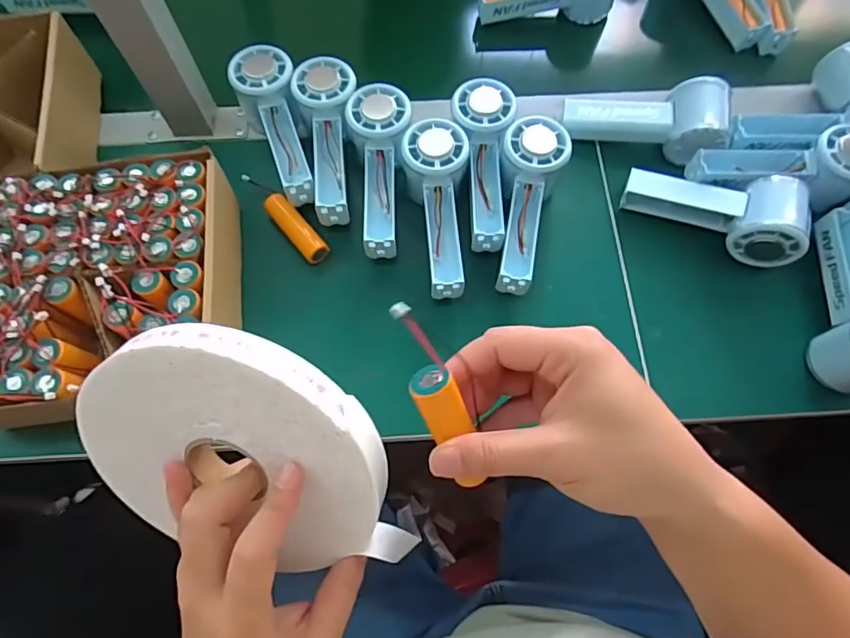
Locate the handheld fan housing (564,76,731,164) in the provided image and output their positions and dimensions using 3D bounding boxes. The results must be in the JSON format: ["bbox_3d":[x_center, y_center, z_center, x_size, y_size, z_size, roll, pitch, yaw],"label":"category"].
[{"bbox_3d":[0.210,-0.191,0.480,0.156,0.049,0.067,13,69,5],"label":"handheld fan housing"}]

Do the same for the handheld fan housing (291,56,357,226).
[{"bbox_3d":[-0.087,-0.161,0.455,0.052,0.038,0.153,-5,87,-2],"label":"handheld fan housing"}]

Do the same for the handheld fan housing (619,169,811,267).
[{"bbox_3d":[0.260,-0.104,0.457,0.147,0.047,0.068,21,70,22],"label":"handheld fan housing"}]

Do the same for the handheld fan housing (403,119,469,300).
[{"bbox_3d":[0.013,-0.096,0.439,0.055,0.050,0.155,-5,87,-2],"label":"handheld fan housing"}]

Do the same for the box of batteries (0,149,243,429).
[{"bbox_3d":[-0.250,-0.024,0.397,0.195,0.077,0.190,-7,69,-3],"label":"box of batteries"}]

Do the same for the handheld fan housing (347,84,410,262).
[{"bbox_3d":[-0.040,-0.138,0.451,0.055,0.039,0.142,-1,88,-1],"label":"handheld fan housing"}]

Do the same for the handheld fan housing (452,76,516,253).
[{"bbox_3d":[0.054,-0.137,0.449,0.051,0.033,0.152,-2,86,-1],"label":"handheld fan housing"}]

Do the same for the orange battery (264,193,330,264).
[{"bbox_3d":[-0.117,-0.082,0.455,0.021,0.016,0.076,-40,74,-14],"label":"orange battery"}]

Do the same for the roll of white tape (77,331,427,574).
[{"bbox_3d":[-0.100,0.073,0.268,0.159,0.154,0.020,0,29,11],"label":"roll of white tape"}]

